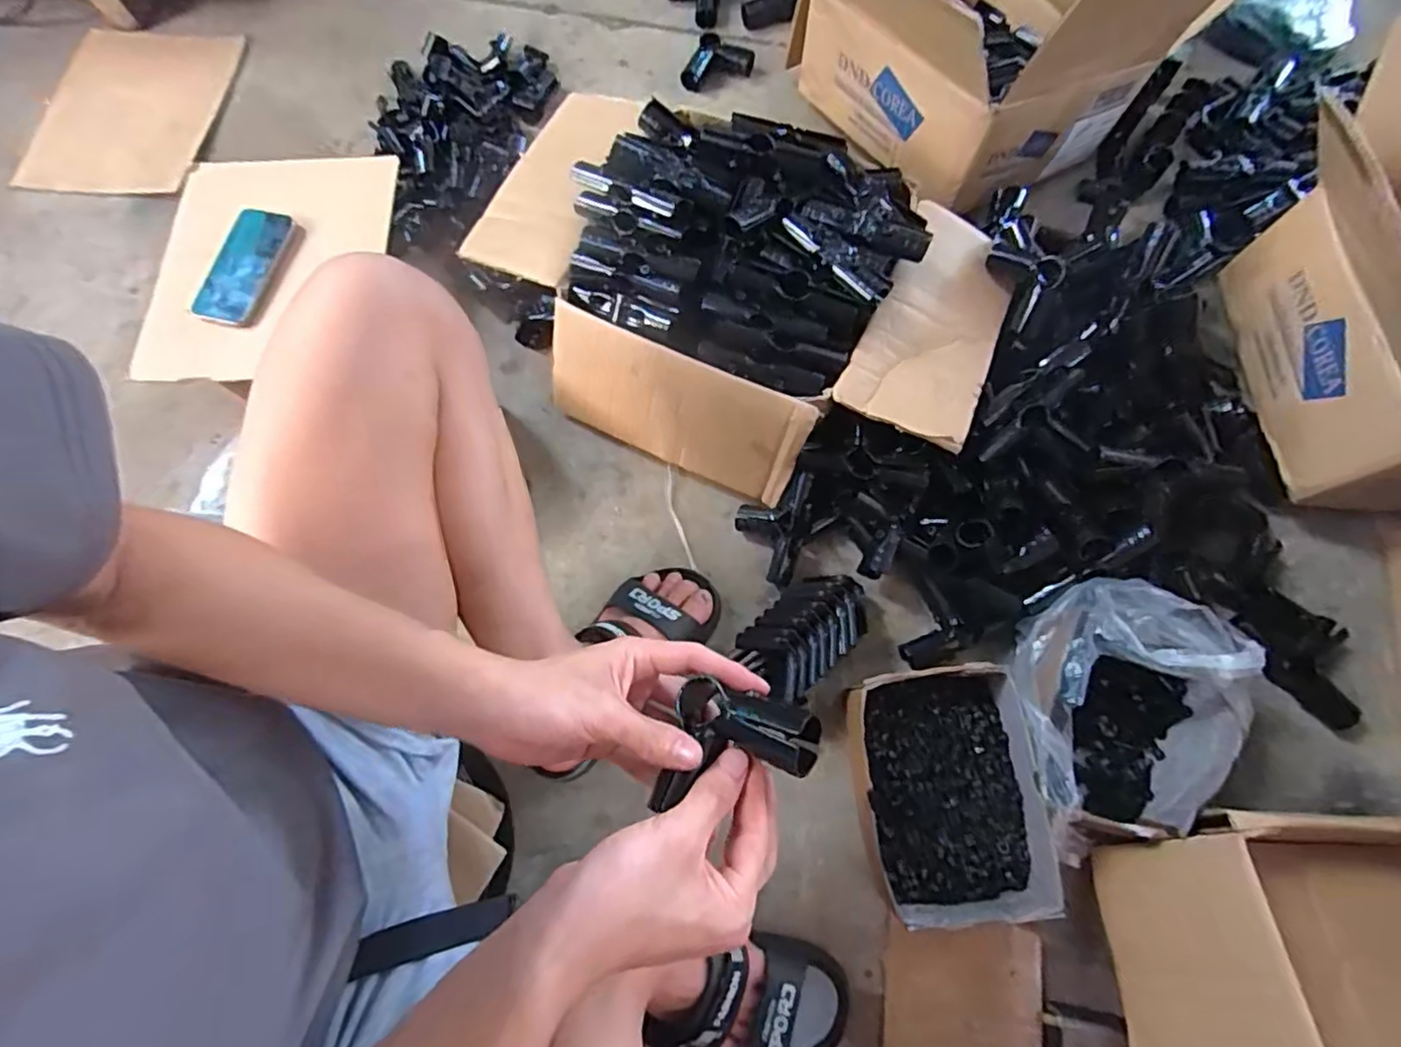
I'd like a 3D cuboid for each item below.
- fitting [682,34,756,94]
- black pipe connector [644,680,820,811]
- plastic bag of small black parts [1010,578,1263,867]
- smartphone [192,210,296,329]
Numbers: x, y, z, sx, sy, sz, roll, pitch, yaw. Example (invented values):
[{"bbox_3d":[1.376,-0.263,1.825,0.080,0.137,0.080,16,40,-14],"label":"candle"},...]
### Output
[{"bbox_3d":[0.027,-0.667,0.938,0.100,0.029,0.080,2,73,3],"label":"fitting"},{"bbox_3d":[0.020,0.131,0.361,0.081,0.027,0.070,14,74,6],"label":"black pipe connector"},{"bbox_3d":[0.396,0.177,0.602,0.204,0.129,0.237,-7,73,0],"label":"plastic bag of small black parts"},{"bbox_3d":[-0.522,-0.292,0.737,0.069,0.015,0.145,10,74,5],"label":"smartphone"}]

